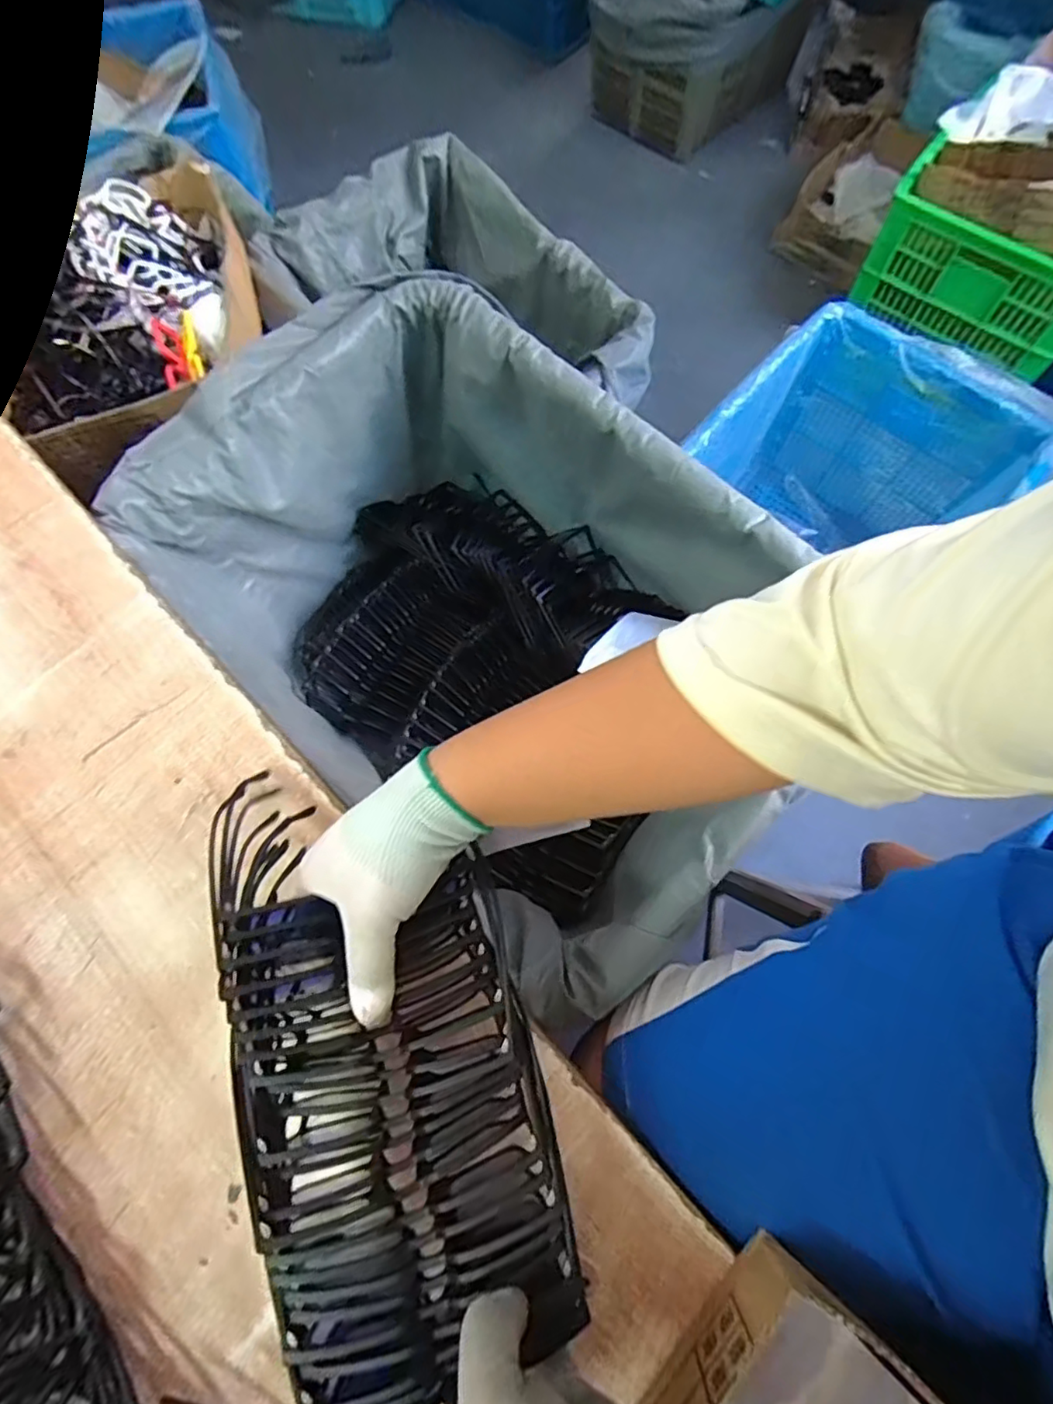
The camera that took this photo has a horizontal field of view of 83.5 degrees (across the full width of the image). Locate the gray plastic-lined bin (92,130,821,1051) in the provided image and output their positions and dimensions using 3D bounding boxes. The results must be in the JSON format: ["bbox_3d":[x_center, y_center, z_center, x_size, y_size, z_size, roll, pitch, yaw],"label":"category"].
[{"bbox_3d":[-0.048,-0.087,0.679,0.664,0.297,0.451,42,77,13],"label":"gray plastic-lined bin"}]

